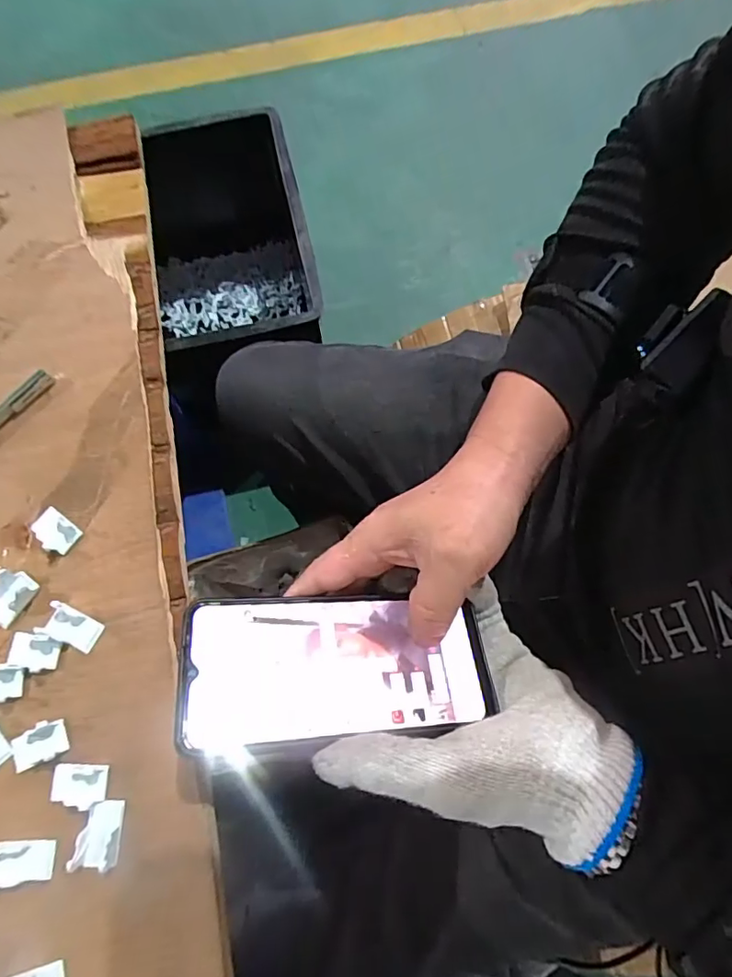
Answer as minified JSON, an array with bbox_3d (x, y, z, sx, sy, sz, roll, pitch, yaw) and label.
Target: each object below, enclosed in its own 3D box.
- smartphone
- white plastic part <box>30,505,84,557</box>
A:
[{"bbox_3d":[-0.012,0.096,0.287,0.164,0.016,0.073,2,57,-15],"label":"smartphone"},{"bbox_3d":[-0.192,0.026,0.327,0.030,0.006,0.021,35,77,11],"label":"white plastic part"}]

